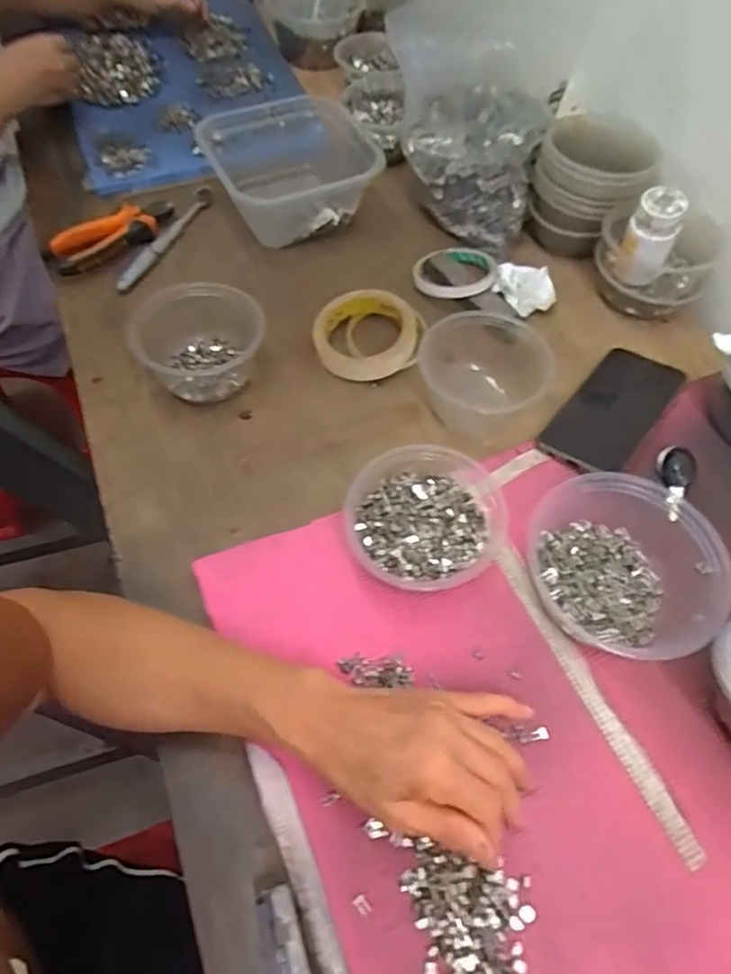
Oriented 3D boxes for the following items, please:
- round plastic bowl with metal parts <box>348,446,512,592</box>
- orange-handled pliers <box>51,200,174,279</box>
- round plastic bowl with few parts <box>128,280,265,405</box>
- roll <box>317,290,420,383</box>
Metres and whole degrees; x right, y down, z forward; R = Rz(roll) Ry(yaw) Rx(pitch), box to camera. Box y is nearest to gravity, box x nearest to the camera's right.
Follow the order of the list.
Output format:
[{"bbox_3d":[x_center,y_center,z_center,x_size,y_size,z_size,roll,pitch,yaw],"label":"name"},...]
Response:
[{"bbox_3d":[0.048,0.030,0.461,0.123,0.059,0.111,-10,59,-7],"label":"round plastic bowl with metal parts"},{"bbox_3d":[-0.275,-0.279,0.668,0.140,0.024,0.060,-37,65,-21],"label":"orange-handled pliers"},{"bbox_3d":[-0.152,-0.128,0.559,0.118,0.064,0.096,-9,59,-6],"label":"round plastic bowl with few parts"},{"bbox_3d":[0.000,-0.147,0.596,0.095,0.041,0.090,0,58,0],"label":"roll"}]

